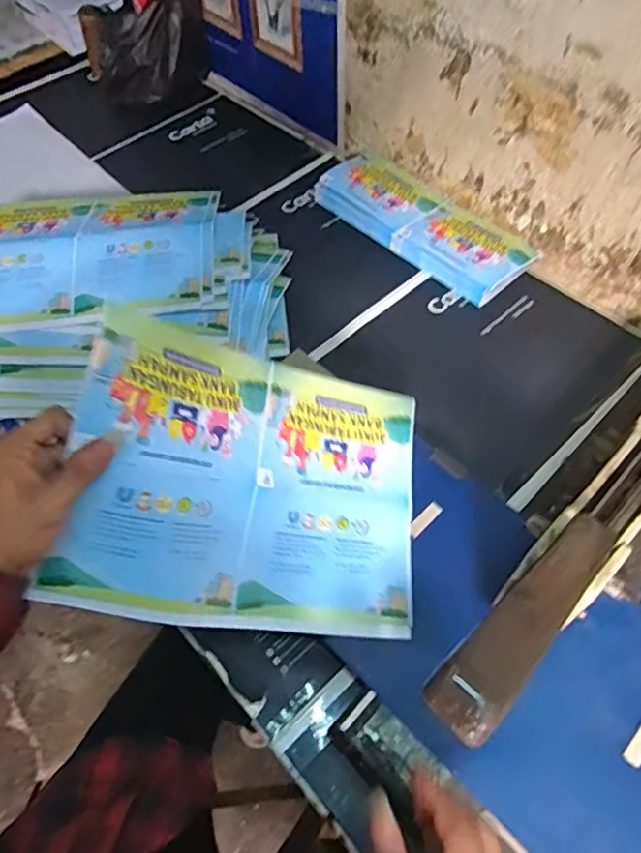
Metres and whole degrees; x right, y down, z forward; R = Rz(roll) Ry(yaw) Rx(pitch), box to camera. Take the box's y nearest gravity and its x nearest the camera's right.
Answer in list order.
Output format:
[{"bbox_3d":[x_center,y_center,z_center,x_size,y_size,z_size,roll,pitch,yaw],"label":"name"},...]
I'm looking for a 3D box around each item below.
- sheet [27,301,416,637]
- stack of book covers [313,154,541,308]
[{"bbox_3d":[-0.043,0.052,0.456,0.293,0.057,0.214,14,83,-32],"label":"sheet"},{"bbox_3d":[0.133,-0.280,0.768,0.112,0.030,0.311,-39,64,-21],"label":"stack of book covers"}]

